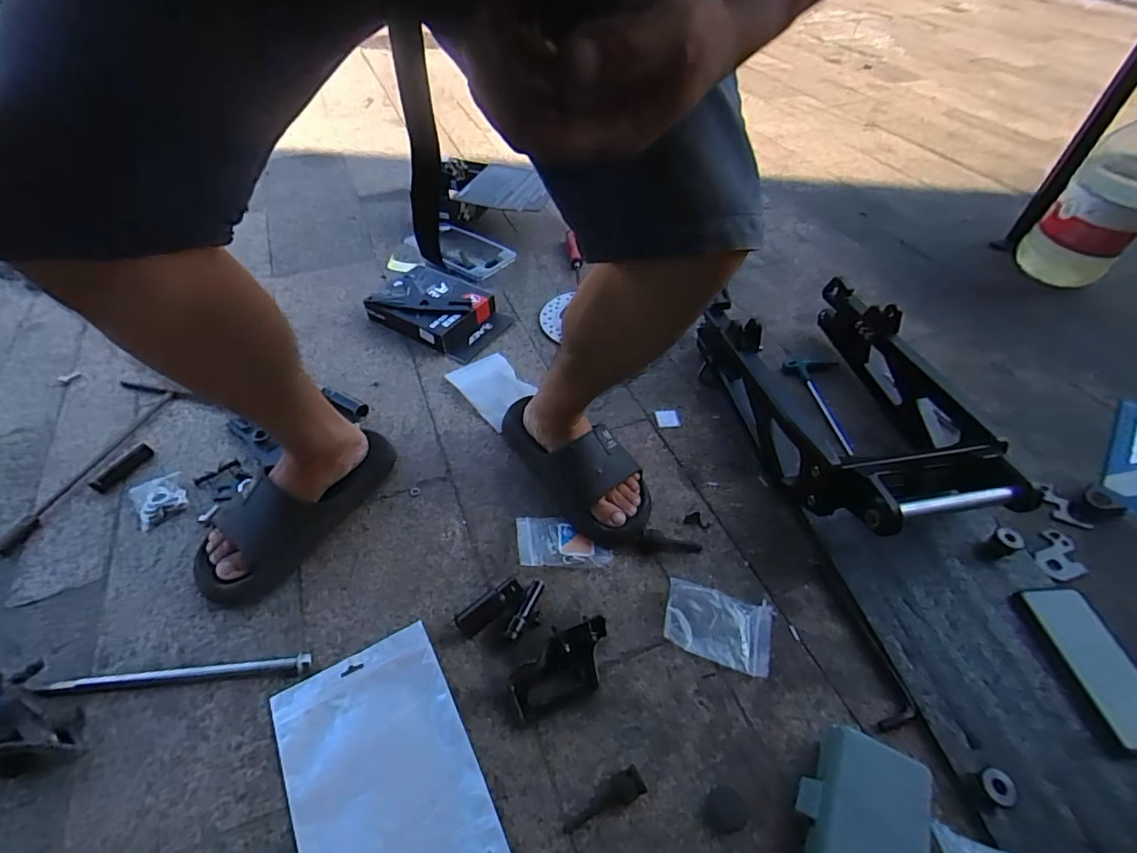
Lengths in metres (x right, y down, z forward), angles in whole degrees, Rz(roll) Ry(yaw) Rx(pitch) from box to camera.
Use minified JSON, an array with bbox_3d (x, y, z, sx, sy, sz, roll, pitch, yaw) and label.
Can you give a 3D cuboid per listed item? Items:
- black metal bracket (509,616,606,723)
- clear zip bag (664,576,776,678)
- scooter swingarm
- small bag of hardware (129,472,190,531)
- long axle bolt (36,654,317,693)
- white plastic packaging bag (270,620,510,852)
[{"bbox_3d":[-0.006,0.251,0.549,0.112,0.024,0.065,-17,53,-17],"label":"black metal bracket"},{"bbox_3d":[0.169,0.224,0.596,0.117,0.013,0.085,15,50,9],"label":"clear zip bag"},{"bbox_3d":[0.397,-0.034,0.771,0.274,0.132,0.432,-10,49,-10],"label":"scooter swingarm"},{"bbox_3d":[-0.525,0.094,0.673,0.055,0.016,0.069,-29,57,-25],"label":"small bag of hardware"},{"bbox_3d":[-0.401,0.251,0.537,0.266,0.020,0.015,-2,50,-6],"label":"long axle bolt"},{"bbox_3d":[-0.173,0.322,0.486,0.156,0.011,0.236,-21,54,-21],"label":"white plastic packaging bag"}]

